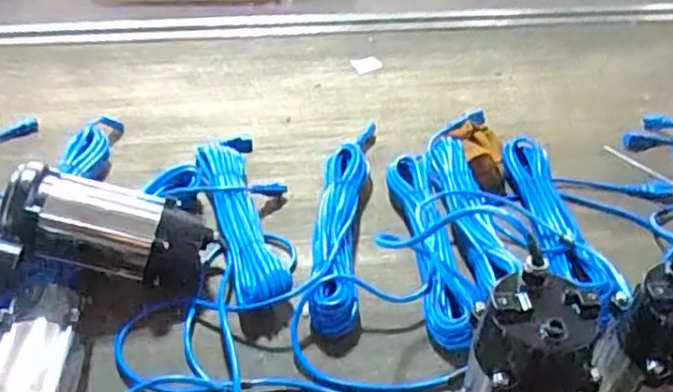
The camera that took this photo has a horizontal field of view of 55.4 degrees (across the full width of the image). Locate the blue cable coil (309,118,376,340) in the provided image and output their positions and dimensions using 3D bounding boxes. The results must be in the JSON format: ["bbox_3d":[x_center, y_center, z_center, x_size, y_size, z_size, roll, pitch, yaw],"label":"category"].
[{"bbox_3d":[0.007,0.025,0.939,0.071,0.061,0.431,3,39,4],"label":"blue cable coil"}]

